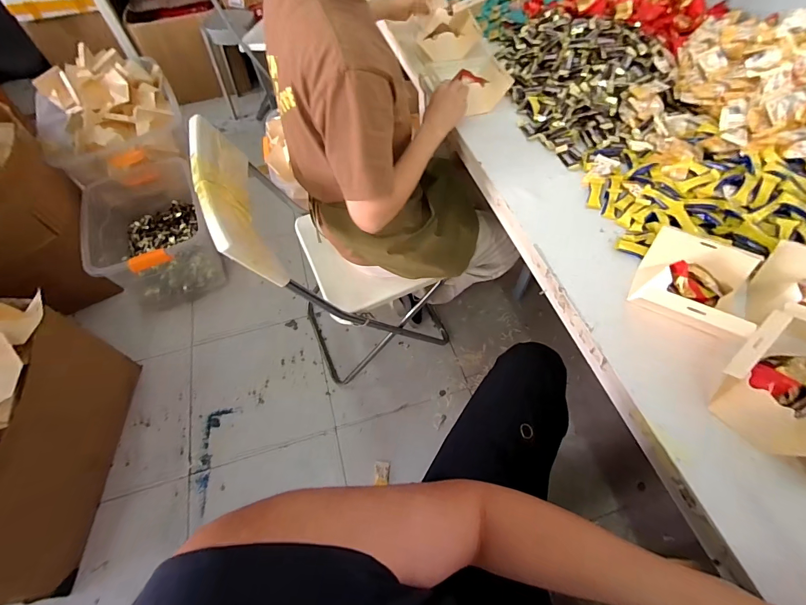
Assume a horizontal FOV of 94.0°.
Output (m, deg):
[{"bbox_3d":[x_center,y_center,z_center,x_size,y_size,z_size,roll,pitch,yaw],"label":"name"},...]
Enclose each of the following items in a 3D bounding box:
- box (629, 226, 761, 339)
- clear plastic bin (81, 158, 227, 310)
[{"bbox_3d":[0.407,-0.023,0.533,0.128,0.067,0.150,29,63,19],"label":"box"},{"bbox_3d":[-0.977,-0.278,1.456,0.391,0.283,0.602,-23,59,-12],"label":"clear plastic bin"}]

